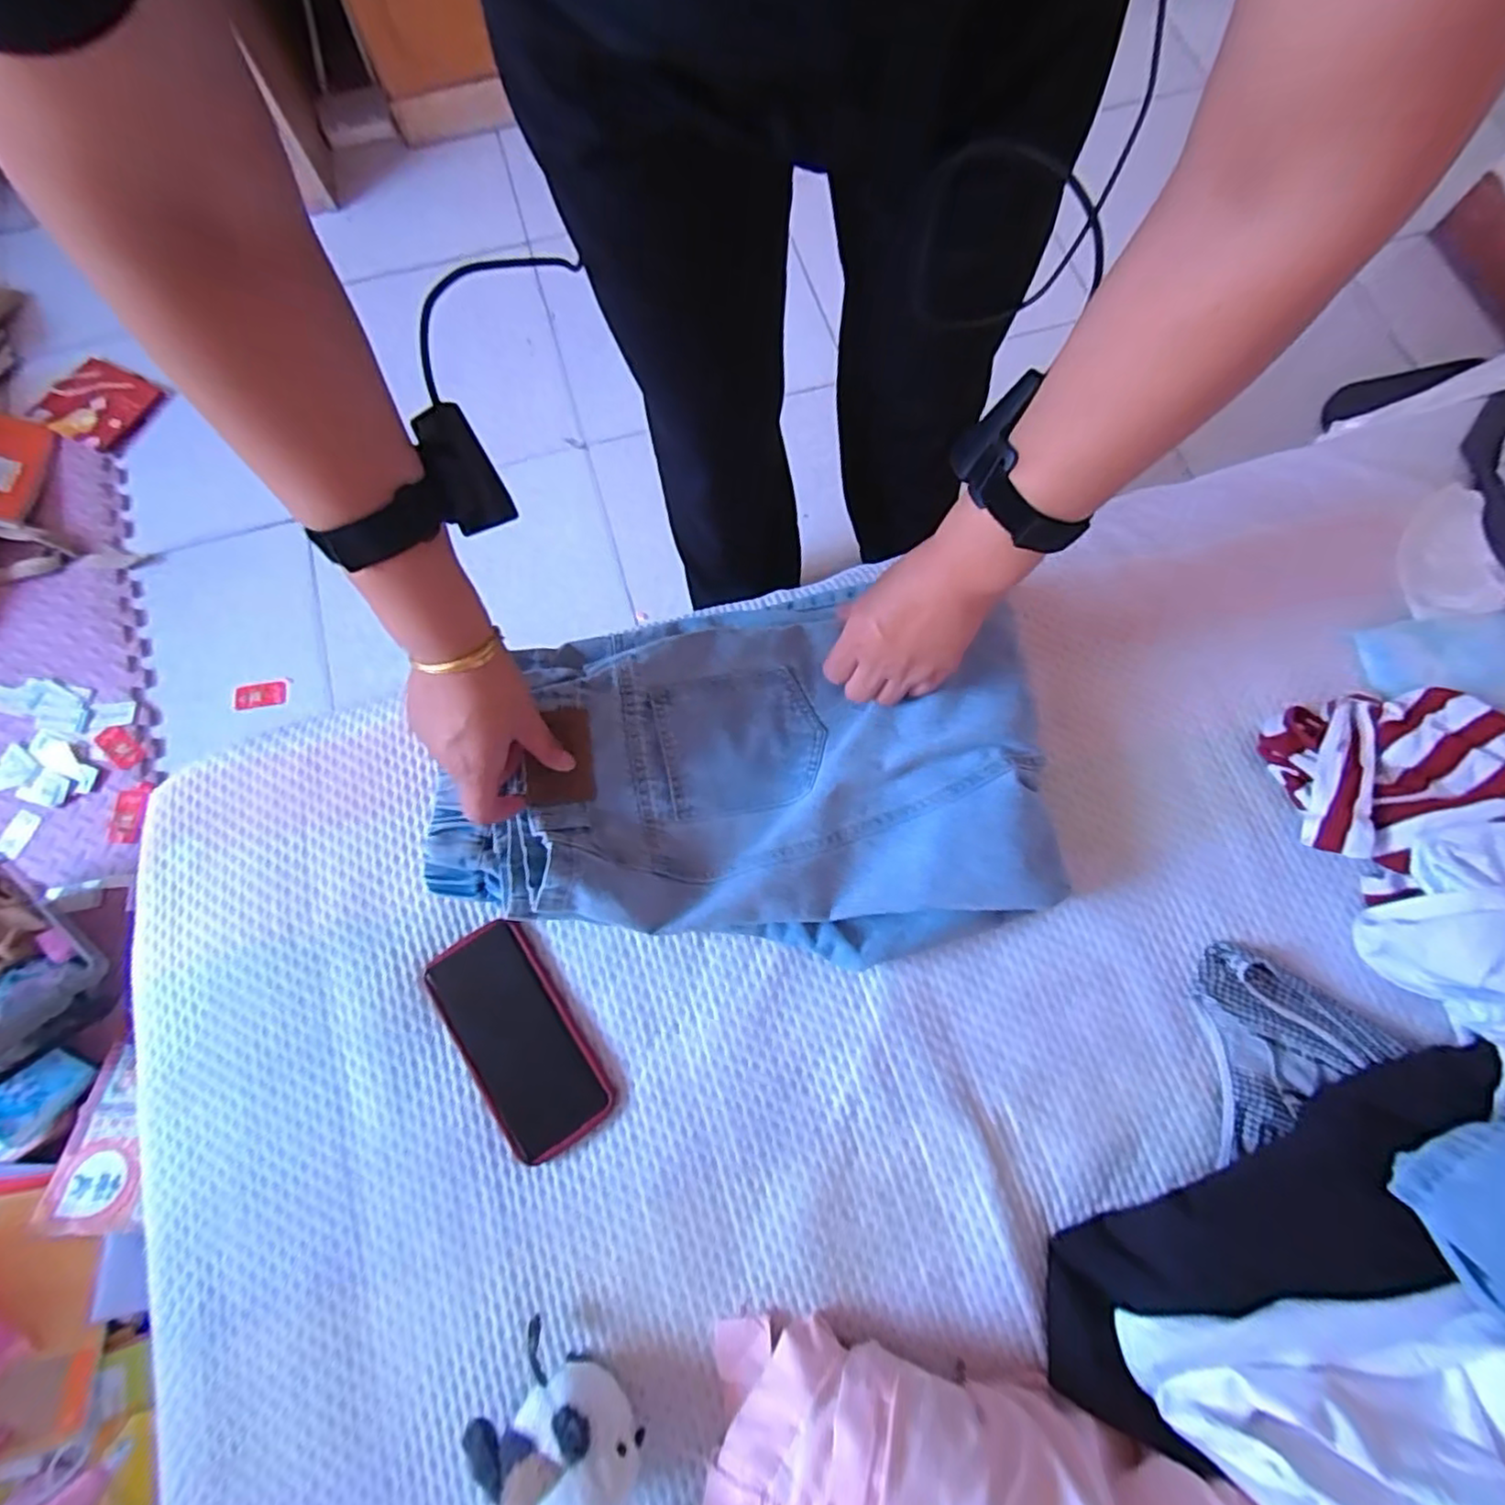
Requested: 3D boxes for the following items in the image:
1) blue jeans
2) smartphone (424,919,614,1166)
[{"bbox_3d":[-0.002,-0.001,0.522,0.439,0.075,0.281,6,75,2],"label":"blue jeans"},{"bbox_3d":[-0.177,0.214,0.508,0.078,0.012,0.166,-32,77,-8],"label":"smartphone"}]

